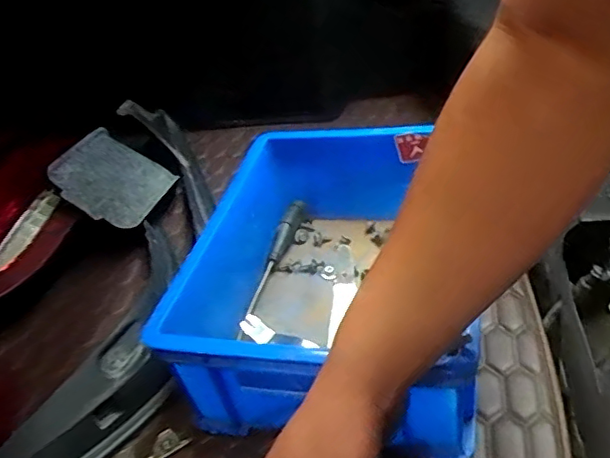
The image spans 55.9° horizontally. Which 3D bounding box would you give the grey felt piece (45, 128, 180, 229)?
[{"bbox_3d":[-0.256,-0.070,0.768,0.133,0.019,0.141,33,40,-4],"label":"grey felt piece"}]

